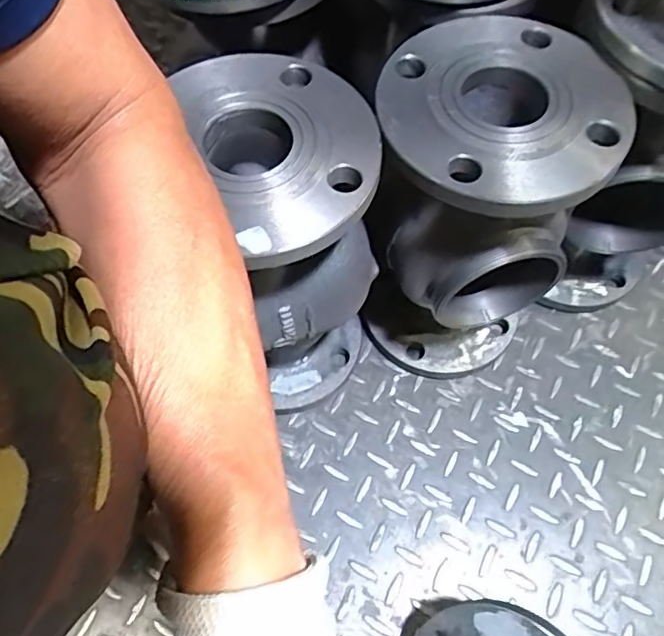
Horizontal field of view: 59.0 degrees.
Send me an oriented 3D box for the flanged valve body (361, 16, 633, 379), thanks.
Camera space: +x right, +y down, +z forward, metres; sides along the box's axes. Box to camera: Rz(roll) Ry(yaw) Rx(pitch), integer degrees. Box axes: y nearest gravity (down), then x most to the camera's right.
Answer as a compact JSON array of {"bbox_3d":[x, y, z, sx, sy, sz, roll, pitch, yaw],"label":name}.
[{"bbox_3d":[0.105,-0.067,0.475,0.139,0.283,0.139,-1,64,1],"label":"flanged valve body"}]

